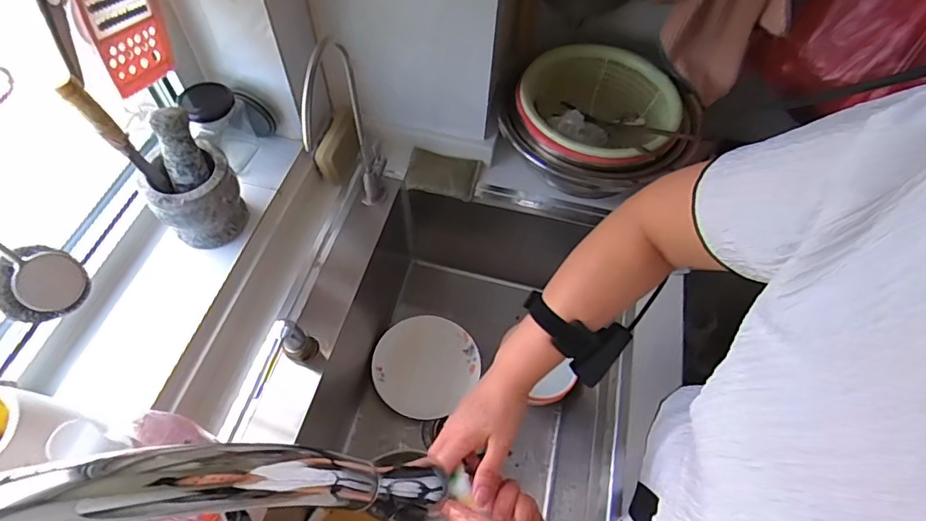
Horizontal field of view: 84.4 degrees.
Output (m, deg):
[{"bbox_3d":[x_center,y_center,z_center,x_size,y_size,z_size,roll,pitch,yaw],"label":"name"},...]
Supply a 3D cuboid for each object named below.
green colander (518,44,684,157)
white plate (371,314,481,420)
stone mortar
[{"bbox_3d":[0.206,-0.222,0.803,0.237,0.089,0.240,9,58,2],"label":"green colander"},{"bbox_3d":[-0.065,0.172,0.854,0.161,0.018,0.170,2,58,-3],"label":"white plate"},{"bbox_3d":[-0.335,-0.077,0.651,0.103,0.108,0.088,-30,64,-20],"label":"stone mortar"}]

